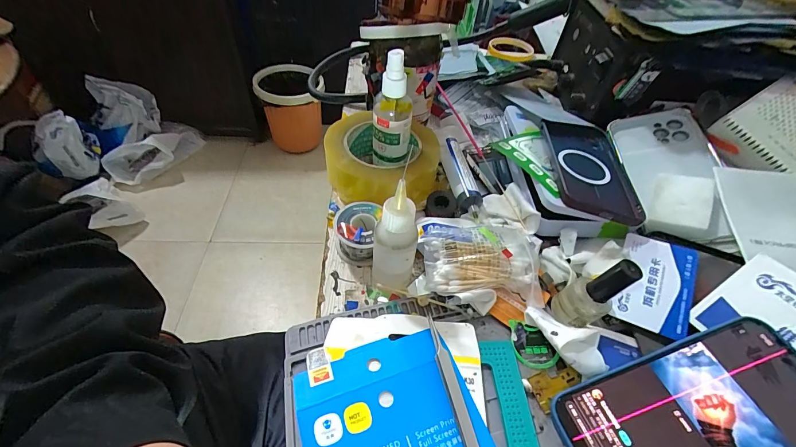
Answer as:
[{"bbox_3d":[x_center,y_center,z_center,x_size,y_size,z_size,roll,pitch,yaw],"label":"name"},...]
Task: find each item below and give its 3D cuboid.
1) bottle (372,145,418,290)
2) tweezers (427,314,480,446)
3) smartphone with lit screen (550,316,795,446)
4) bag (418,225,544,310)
[{"bbox_3d":[-0.002,0.010,0.269,0.032,0.116,0.025,7,50,0],"label":"bottle"},{"bbox_3d":[0.045,0.133,0.232,0.012,0.004,0.154,-8,51,-12],"label":"tweezers"},{"bbox_3d":[0.197,0.125,0.229,0.169,0.012,0.080,-21,53,-2],"label":"smartphone with lit screen"},{"bbox_3d":[0.073,0.030,0.306,0.102,0.034,0.071,5,50,-1],"label":"bag"}]

